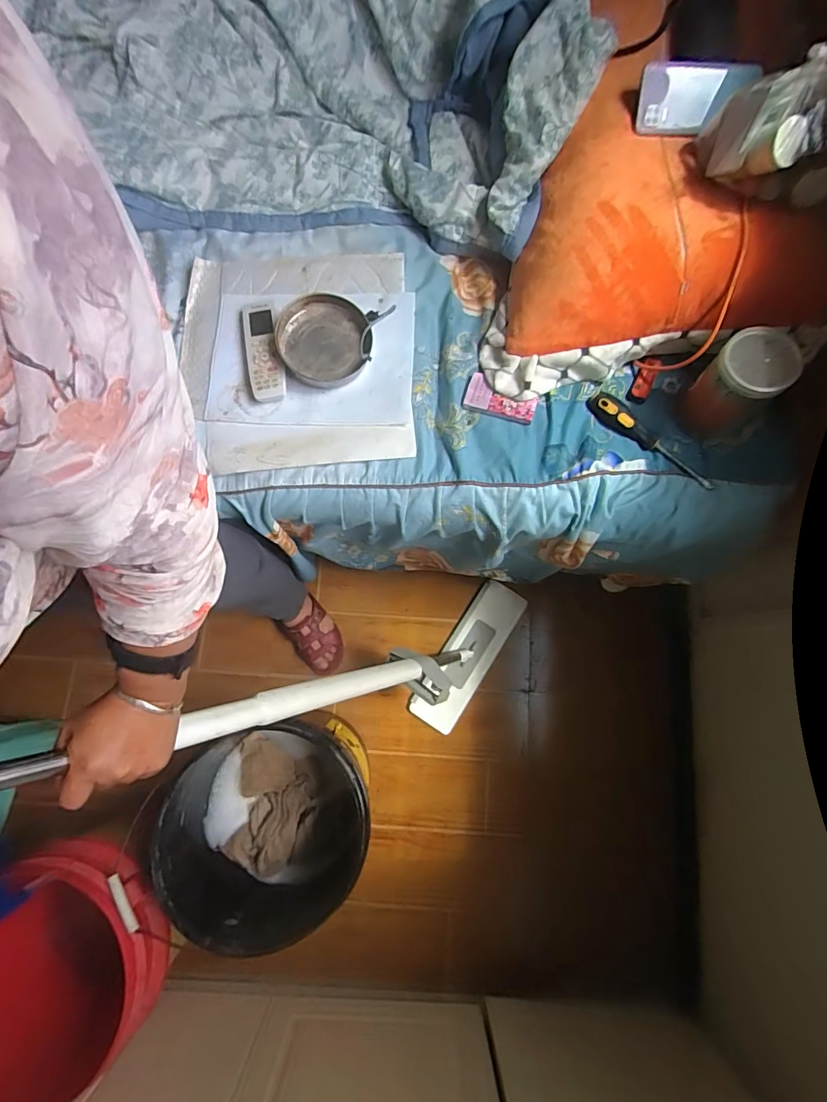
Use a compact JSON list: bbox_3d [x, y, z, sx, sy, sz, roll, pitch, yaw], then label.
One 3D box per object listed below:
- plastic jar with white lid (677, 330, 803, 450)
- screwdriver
[{"bbox_3d":[0.420,-0.206,0.612,0.090,0.128,0.099,0,78,1],"label":"plastic jar with white lid"},{"bbox_3d":[0.325,-0.150,0.660,0.202,0.024,0.038,44,82,9],"label":"screwdriver"}]

